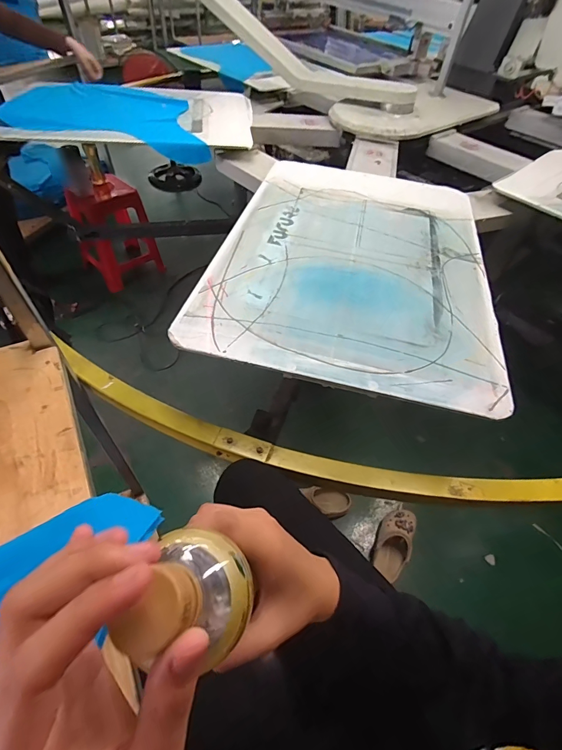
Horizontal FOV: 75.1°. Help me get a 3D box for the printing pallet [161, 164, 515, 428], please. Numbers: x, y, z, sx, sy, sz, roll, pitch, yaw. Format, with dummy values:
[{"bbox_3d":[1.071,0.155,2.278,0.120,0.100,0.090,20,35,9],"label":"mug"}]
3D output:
[{"bbox_3d":[0.175,-0.299,0.859,0.596,0.015,0.824,13,51,6],"label":"printing pallet"}]

